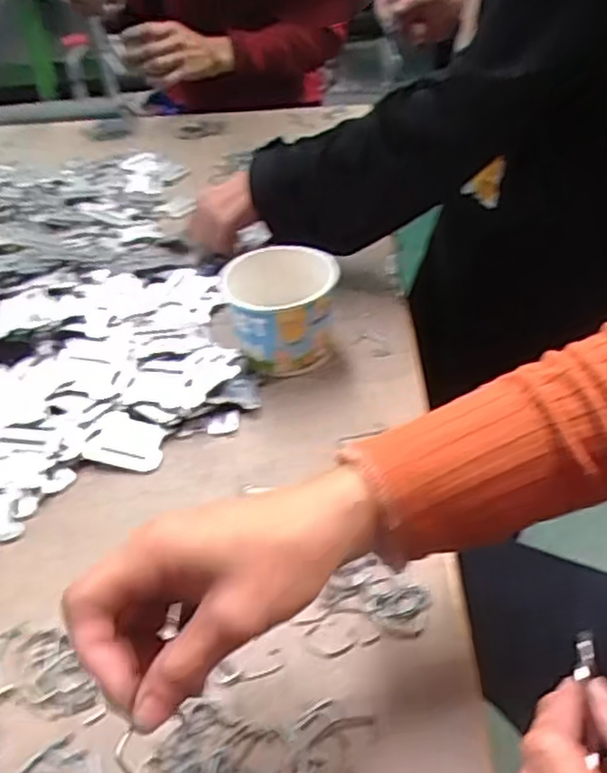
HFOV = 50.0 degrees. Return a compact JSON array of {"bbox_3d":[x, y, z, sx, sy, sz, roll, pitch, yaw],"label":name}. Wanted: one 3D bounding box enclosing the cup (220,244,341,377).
[{"bbox_3d":[-0.017,-0.060,0.534,0.085,0.076,0.078,-3,41,2],"label":"cup"}]

